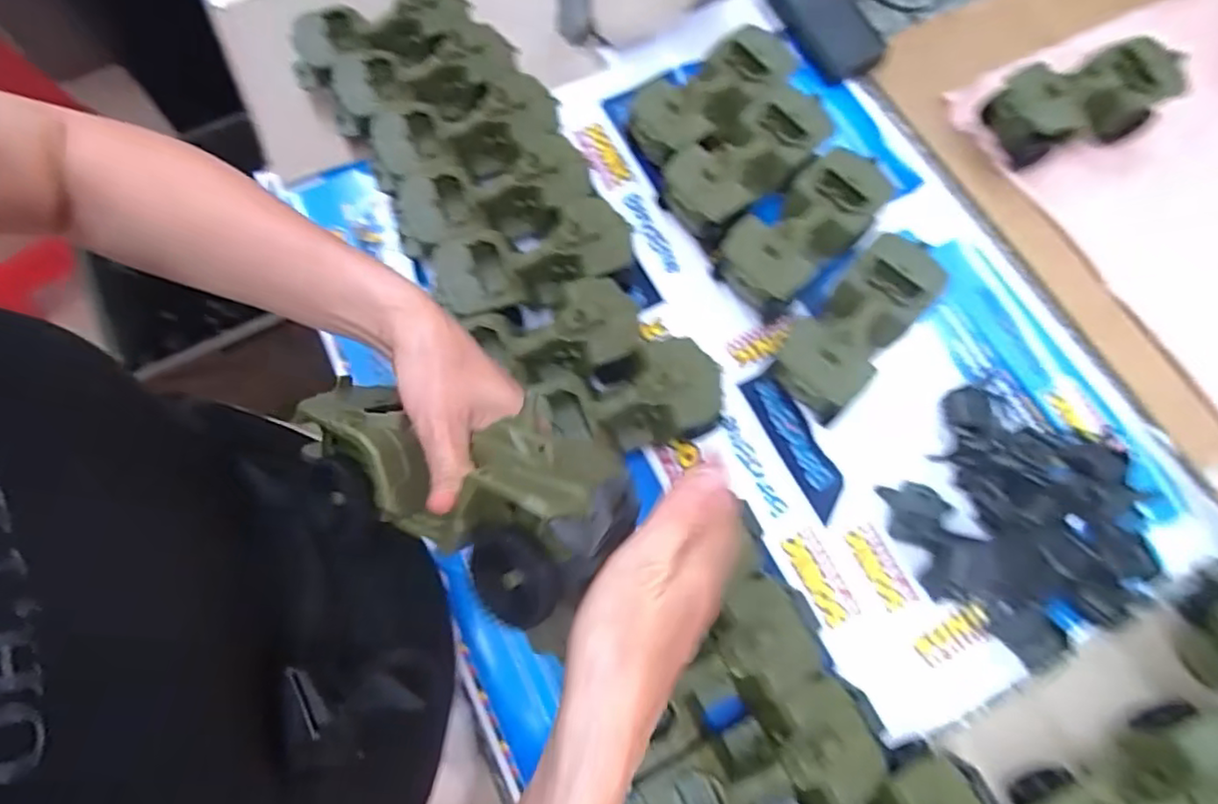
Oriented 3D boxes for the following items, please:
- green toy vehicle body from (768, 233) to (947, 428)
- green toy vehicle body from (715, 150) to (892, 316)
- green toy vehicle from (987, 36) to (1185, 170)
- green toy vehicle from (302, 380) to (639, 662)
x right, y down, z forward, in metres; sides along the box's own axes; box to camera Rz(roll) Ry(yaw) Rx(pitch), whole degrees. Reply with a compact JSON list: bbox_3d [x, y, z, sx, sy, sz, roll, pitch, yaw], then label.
[{"bbox_3d":[0.220,-0.064,0.599,0.078,0.079,0.177,40,75,12],"label":"green toy vehicle body"},{"bbox_3d":[0.183,-0.158,0.631,0.176,0.079,0.081,-41,76,-14],"label":"green toy vehicle body"},{"bbox_3d":[0.484,-0.302,0.680,0.169,0.078,0.074,-12,71,-5],"label":"green toy vehicle"},{"bbox_3d":[-0.074,0.046,0.324,0.169,0.065,0.091,13,70,21],"label":"green toy vehicle"}]

